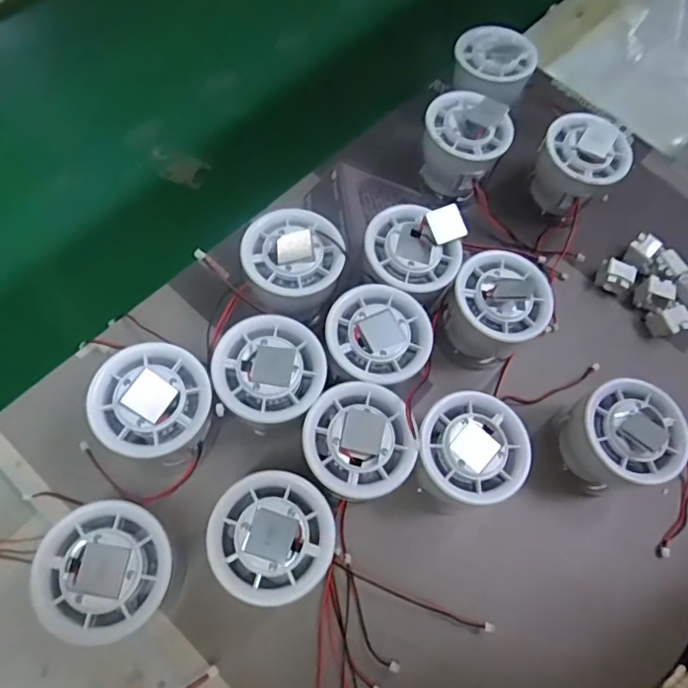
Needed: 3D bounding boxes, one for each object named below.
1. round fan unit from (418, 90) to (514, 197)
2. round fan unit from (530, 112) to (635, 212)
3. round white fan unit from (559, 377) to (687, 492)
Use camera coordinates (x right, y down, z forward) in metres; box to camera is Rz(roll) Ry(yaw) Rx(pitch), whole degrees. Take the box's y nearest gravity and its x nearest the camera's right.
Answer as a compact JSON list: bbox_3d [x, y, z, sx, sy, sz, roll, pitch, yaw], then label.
[{"bbox_3d":[0.081,-0.134,0.384,0.055,0.049,0.052,2,67,-5],"label":"round fan unit"},{"bbox_3d":[0.160,-0.117,0.393,0.055,0.063,0.053,2,67,-5],"label":"round fan unit"},{"bbox_3d":[0.156,0.058,0.326,0.060,0.064,0.055,2,67,-5],"label":"round white fan unit"}]

